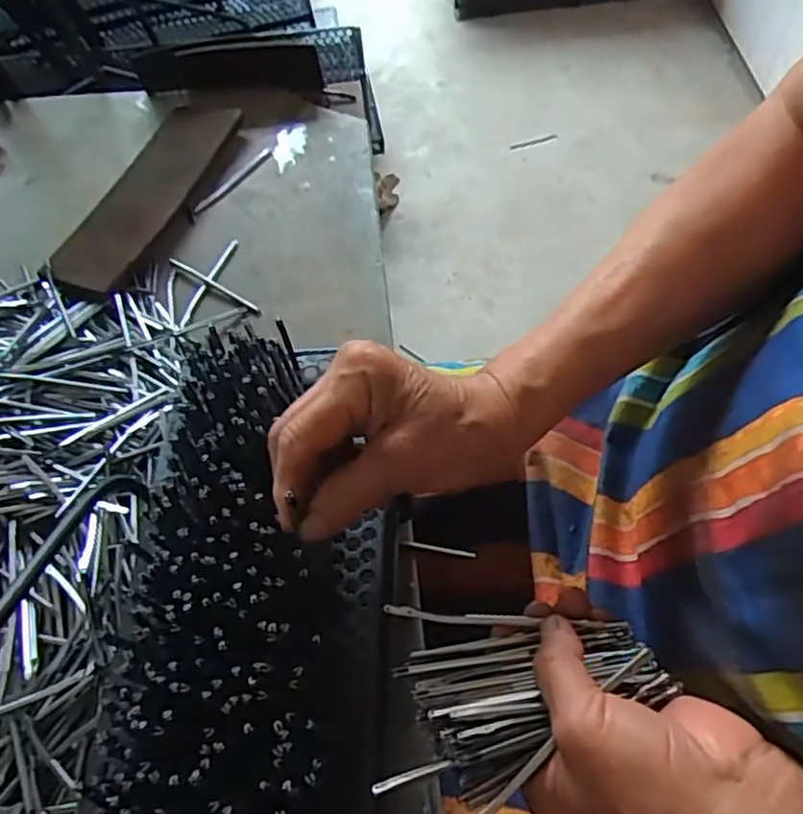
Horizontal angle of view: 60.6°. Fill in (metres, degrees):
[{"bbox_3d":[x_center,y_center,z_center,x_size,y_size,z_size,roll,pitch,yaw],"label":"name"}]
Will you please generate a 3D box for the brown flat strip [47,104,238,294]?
[{"bbox_3d":[-0.240,-0.208,0.652,0.084,0.015,0.242,14,60,16],"label":"brown flat strip"}]

